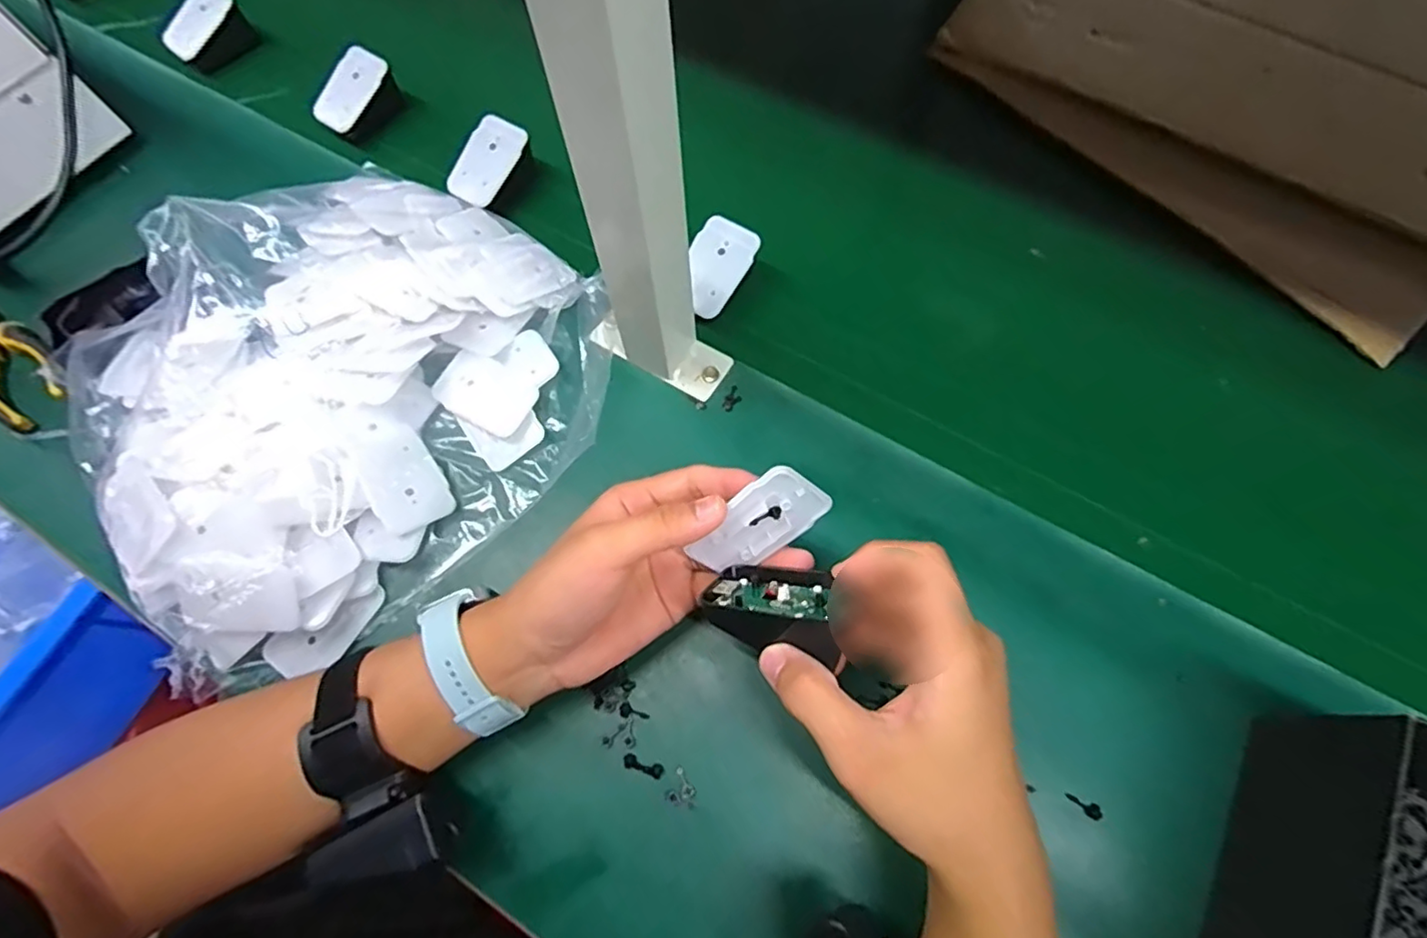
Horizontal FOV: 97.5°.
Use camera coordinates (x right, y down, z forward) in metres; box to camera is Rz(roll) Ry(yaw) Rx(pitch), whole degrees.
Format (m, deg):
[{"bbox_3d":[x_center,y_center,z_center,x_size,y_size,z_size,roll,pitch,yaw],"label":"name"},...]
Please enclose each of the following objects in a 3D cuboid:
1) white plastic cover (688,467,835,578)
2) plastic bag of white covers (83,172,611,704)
[{"bbox_3d":[0.022,0.028,0.302,0.066,0.041,0.005,-42,34,21],"label":"white plastic cover"},{"bbox_3d":[-0.240,-0.065,0.406,0.327,0.070,0.293,-36,73,-11],"label":"plastic bag of white covers"}]

